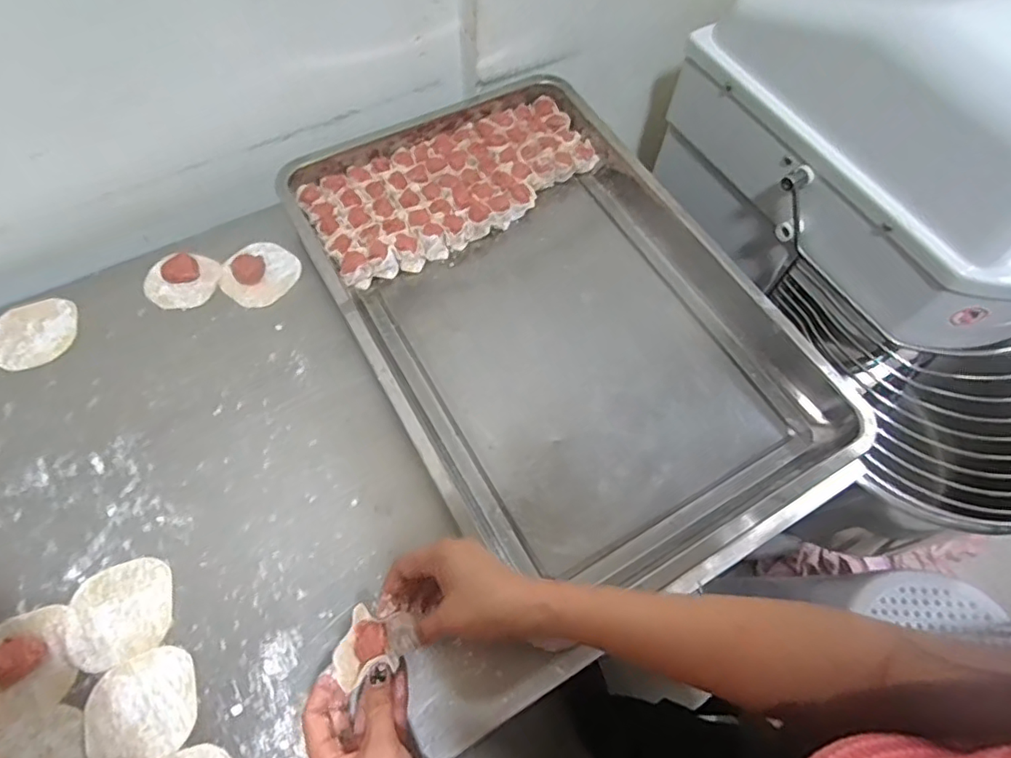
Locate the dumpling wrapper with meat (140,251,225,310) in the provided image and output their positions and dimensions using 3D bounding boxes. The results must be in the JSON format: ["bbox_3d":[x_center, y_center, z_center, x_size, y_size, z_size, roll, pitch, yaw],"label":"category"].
[{"bbox_3d":[-0.359,-0.114,0.645,0.072,0.022,0.077,1,62,-3],"label":"dumpling wrapper with meat"}]

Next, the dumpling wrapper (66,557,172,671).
[{"bbox_3d":[-0.325,0.197,0.492,0.078,0.004,0.079,-12,64,-10],"label":"dumpling wrapper"}]

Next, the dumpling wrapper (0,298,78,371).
[{"bbox_3d":[-0.495,-0.050,0.611,0.079,0.004,0.078,1,62,-3],"label":"dumpling wrapper"}]

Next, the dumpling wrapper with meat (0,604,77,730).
[{"bbox_3d":[-0.388,0.229,0.462,0.076,0.012,0.078,-19,65,-13],"label":"dumpling wrapper with meat"}]

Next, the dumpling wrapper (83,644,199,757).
[{"bbox_3d":[-0.287,0.260,0.458,0.081,0.004,0.079,-21,66,-14],"label":"dumpling wrapper"}]

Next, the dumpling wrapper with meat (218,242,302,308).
[{"bbox_3d":[-0.278,-0.123,0.655,0.077,0.020,0.081,1,62,-3],"label":"dumpling wrapper with meat"}]

